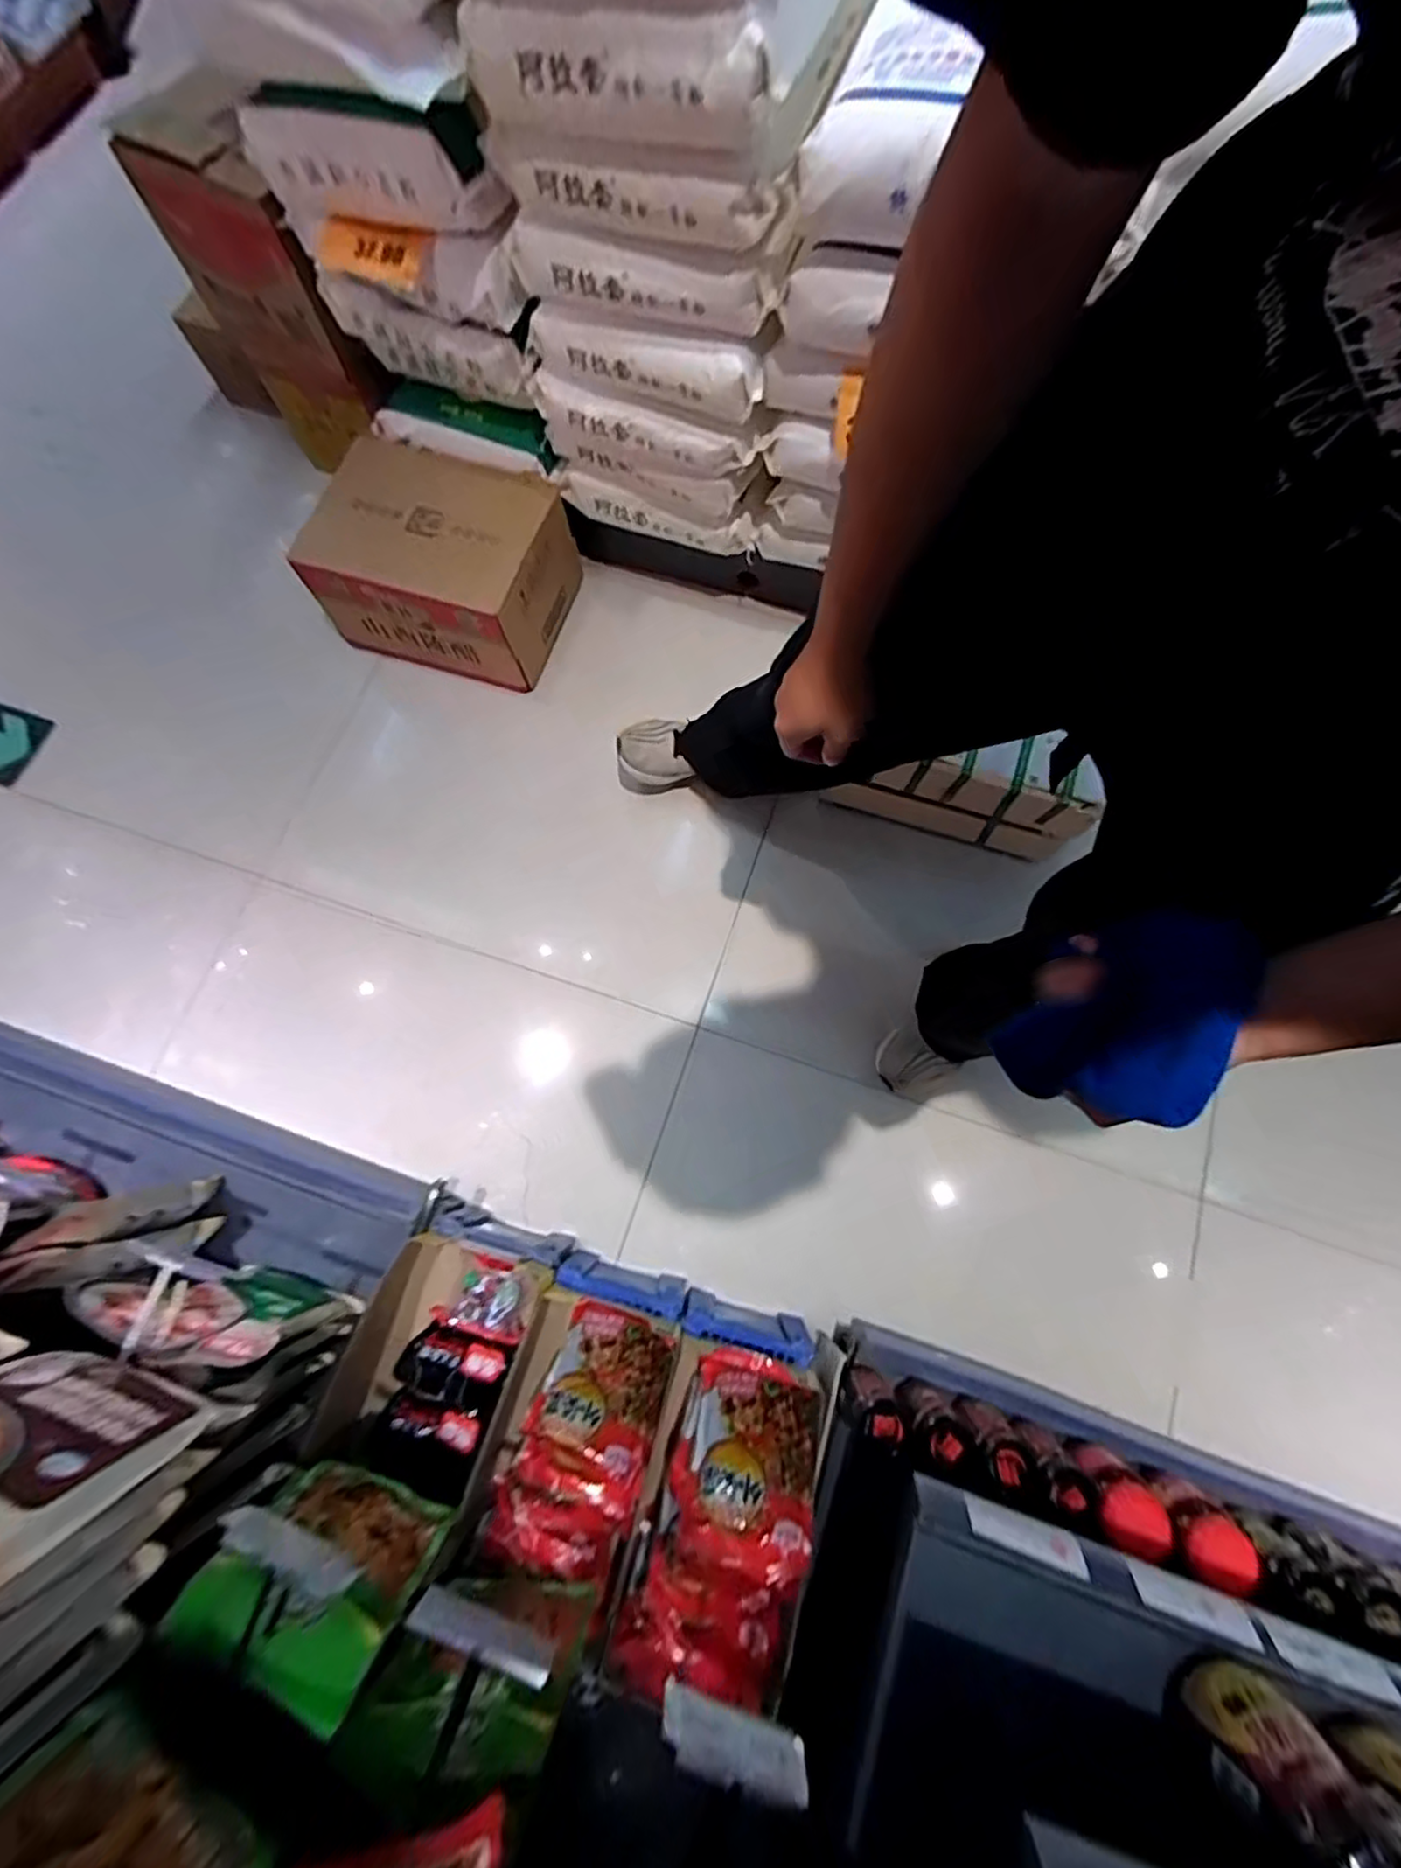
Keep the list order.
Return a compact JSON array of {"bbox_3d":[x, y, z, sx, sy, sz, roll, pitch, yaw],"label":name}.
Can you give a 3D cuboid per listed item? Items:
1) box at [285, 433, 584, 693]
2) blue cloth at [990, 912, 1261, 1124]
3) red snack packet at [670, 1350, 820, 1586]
[{"bbox_3d":[-0.446,-0.652,1.206,0.405,0.211,0.297,19,75,5],"label":"box"},{"bbox_3d":[0.272,0.044,0.427,0.149,0.065,0.085,-42,78,-11],"label":"blue cloth"},{"bbox_3d":[0.053,0.559,0.735,0.140,0.044,0.187,17,30,0],"label":"red snack packet"}]

